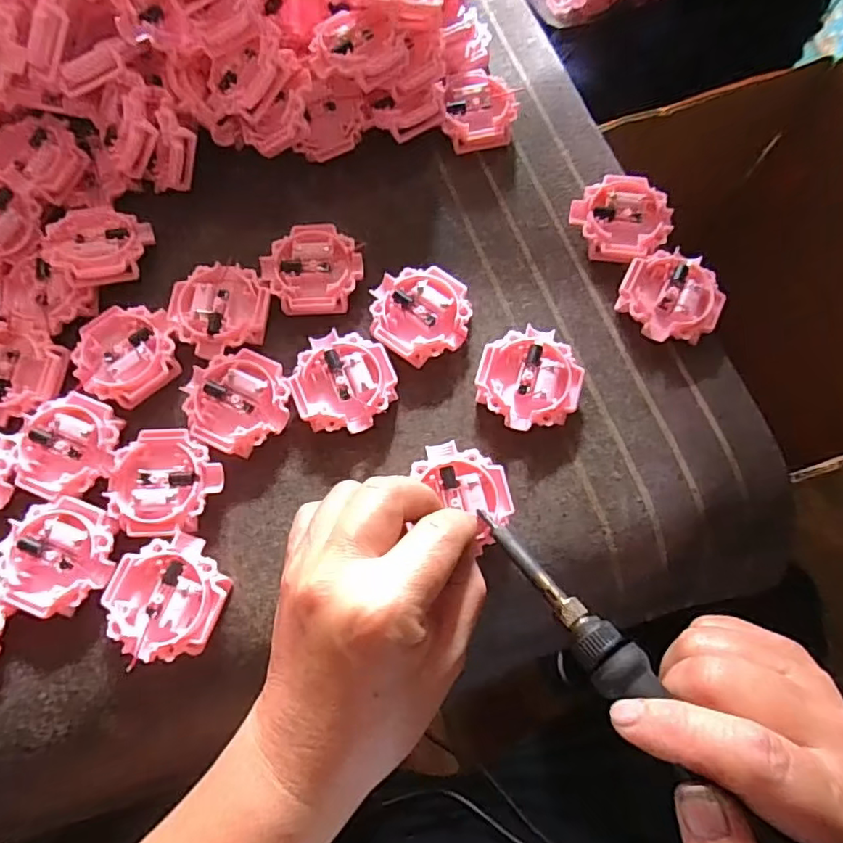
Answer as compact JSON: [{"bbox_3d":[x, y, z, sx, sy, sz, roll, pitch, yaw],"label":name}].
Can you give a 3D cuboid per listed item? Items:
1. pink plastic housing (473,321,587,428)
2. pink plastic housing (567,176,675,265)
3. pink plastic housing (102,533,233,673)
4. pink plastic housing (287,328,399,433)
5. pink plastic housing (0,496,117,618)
[{"bbox_3d":[0.056,-0.022,0.299,0.051,0.016,0.054,0,72,1],"label":"pink plastic housing"},{"bbox_3d":[0.115,-0.115,0.329,0.051,0.015,0.051,0,72,1],"label":"pink plastic housing"},{"bbox_3d":[-0.117,0.083,0.266,0.050,0.016,0.052,0,80,0],"label":"pink plastic housing"},{"bbox_3d":[-0.041,-0.021,0.298,0.052,0.011,0.053,0,72,1],"label":"pink plastic housing"},{"bbox_3d":[-0.173,0.065,0.275,0.052,0.014,0.052,0,76,1],"label":"pink plastic housing"}]

